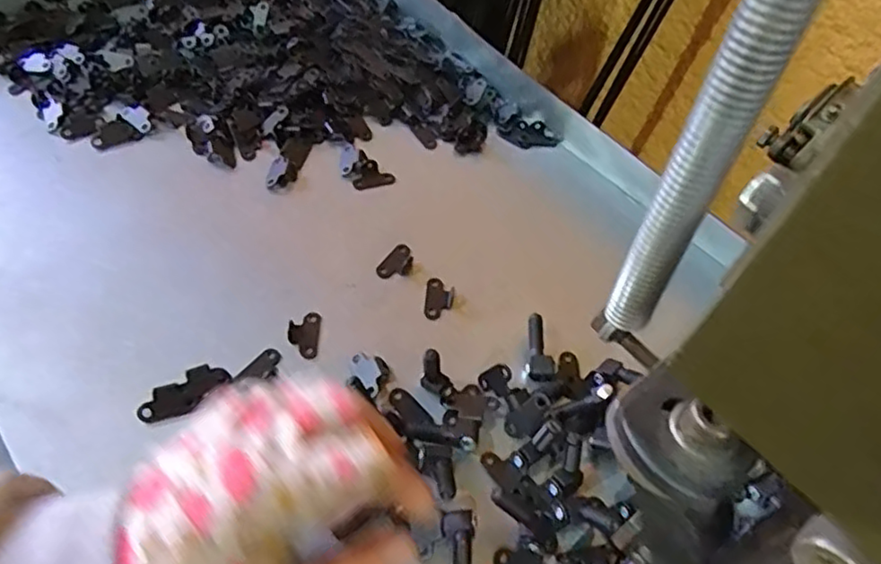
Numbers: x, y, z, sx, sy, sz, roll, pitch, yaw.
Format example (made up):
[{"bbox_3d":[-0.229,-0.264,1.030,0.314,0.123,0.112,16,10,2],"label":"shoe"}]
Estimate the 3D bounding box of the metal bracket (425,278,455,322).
[{"bbox_3d":[0.000,0.010,0.391,0.017,0.004,0.028,6,53,-4],"label":"metal bracket"}]

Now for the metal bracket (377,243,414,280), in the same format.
[{"bbox_3d":[-0.026,-0.012,0.406,0.018,0.004,0.029,26,54,11],"label":"metal bracket"}]

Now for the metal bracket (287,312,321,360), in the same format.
[{"bbox_3d":[-0.076,0.029,0.366,0.017,0.004,0.031,3,53,-6],"label":"metal bracket"}]

